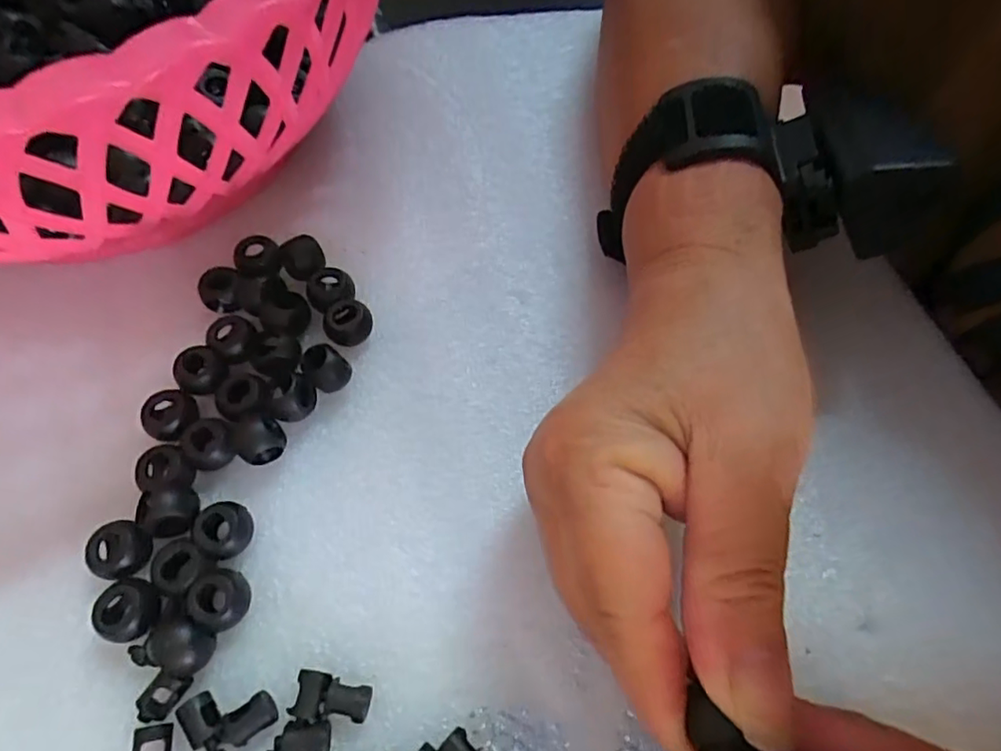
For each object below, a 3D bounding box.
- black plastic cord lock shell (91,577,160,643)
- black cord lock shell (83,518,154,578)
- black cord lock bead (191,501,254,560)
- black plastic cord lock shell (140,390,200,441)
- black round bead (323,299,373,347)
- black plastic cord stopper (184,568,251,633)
[{"bbox_3d":[-0.114,0.072,0.178,0.015,0.011,0.017,14,65,4],"label":"black plastic cord lock shell"},{"bbox_3d":[-0.120,0.055,0.184,0.018,0.013,0.017,15,65,4],"label":"black cord lock shell"},{"bbox_3d":[-0.089,0.051,0.190,0.015,0.015,0.017,-3,65,-4],"label":"black cord lock bead"},{"bbox_3d":[-0.116,0.014,0.206,0.016,0.012,0.017,29,67,11],"label":"black plastic cord lock shell"},{"bbox_3d":[-0.059,-0.020,0.225,0.018,0.013,0.015,-26,68,-14],"label":"black round bead"},{"bbox_3d":[-0.086,0.069,0.180,0.015,0.014,0.018,6,64,0],"label":"black plastic cord stopper"}]

